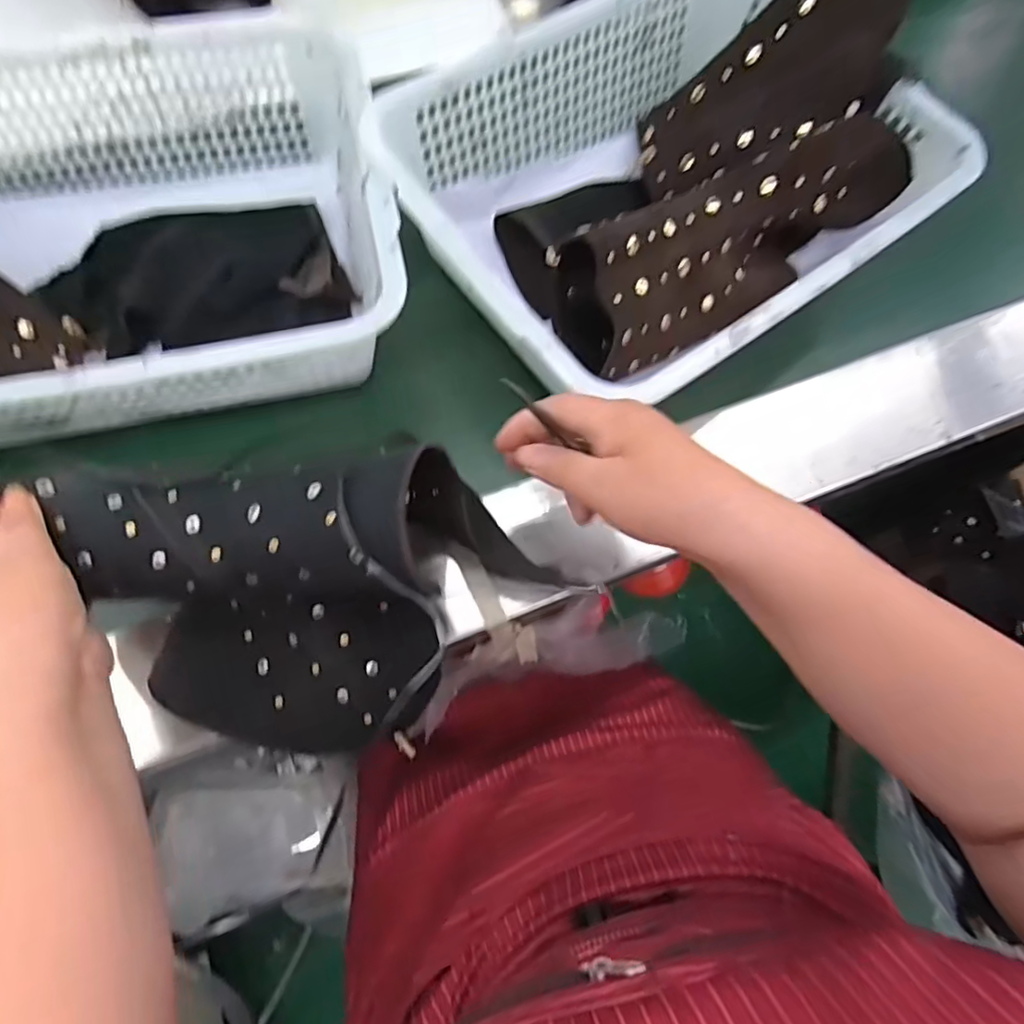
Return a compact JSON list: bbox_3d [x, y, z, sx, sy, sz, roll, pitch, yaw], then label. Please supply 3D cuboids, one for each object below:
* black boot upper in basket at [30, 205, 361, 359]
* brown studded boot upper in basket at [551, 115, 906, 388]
[{"bbox_3d":[-0.247,-0.183,0.471,0.217,0.057,0.103,-17,72,-9],"label":"black boot upper in basket"},{"bbox_3d":[0.164,-0.205,0.463,0.282,0.094,0.084,-32,75,-13],"label":"brown studded boot upper in basket"}]

